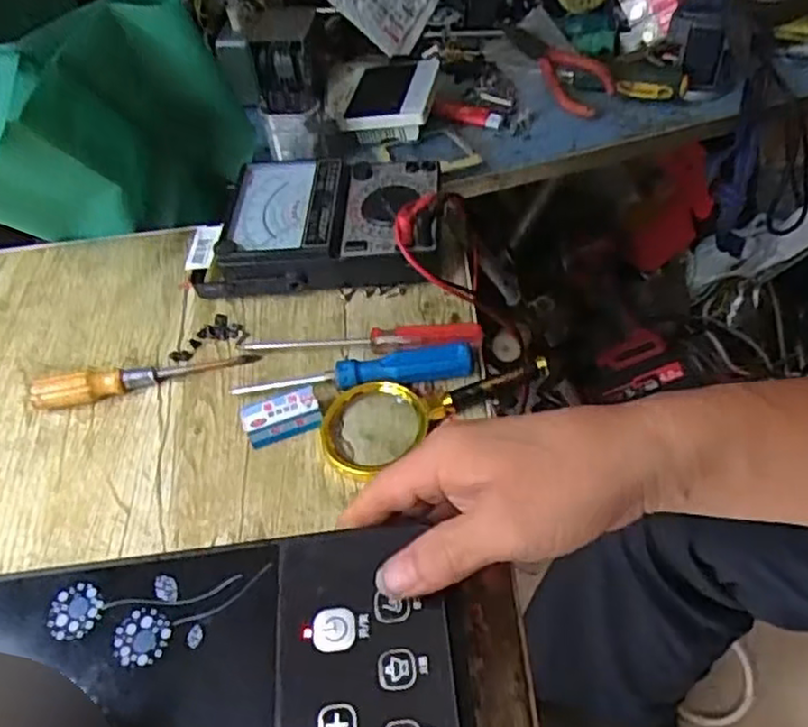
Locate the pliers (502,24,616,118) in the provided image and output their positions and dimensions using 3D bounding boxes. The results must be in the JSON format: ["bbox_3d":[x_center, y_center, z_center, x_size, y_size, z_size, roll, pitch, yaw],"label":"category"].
[{"bbox_3d":[0.157,-0.302,0.703,0.057,0.021,0.165,-16,50,-7],"label":"pliers"}]

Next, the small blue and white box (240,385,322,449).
[{"bbox_3d":[-0.079,0.033,0.454,0.048,0.019,0.027,-16,50,-7],"label":"small blue and white box"}]

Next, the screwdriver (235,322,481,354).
[{"bbox_3d":[-0.030,-0.017,0.489,0.166,0.014,0.018,0,50,6],"label":"screwdriver"}]

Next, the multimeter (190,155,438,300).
[{"bbox_3d":[-0.064,-0.110,0.547,0.186,0.045,0.120,2,50,8],"label":"multimeter"}]

